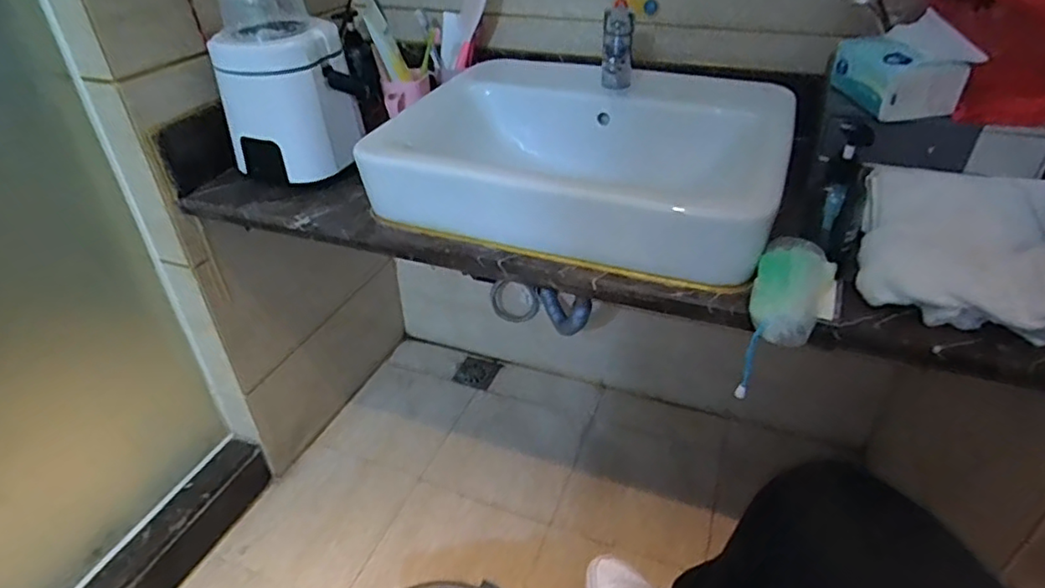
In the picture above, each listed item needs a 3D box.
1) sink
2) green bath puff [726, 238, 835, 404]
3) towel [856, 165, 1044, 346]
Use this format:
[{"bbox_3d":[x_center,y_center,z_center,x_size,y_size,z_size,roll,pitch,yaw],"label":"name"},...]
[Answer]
[{"bbox_3d":[0.077,-0.221,0.904,0.577,0.127,0.440,12,39,17],"label":"sink"},{"bbox_3d":[0.285,-0.007,0.646,0.076,0.046,0.136,18,41,24],"label":"green bath puff"},{"bbox_3d":[0.490,-0.056,0.680,0.196,0.078,0.230,10,38,15],"label":"towel"}]

